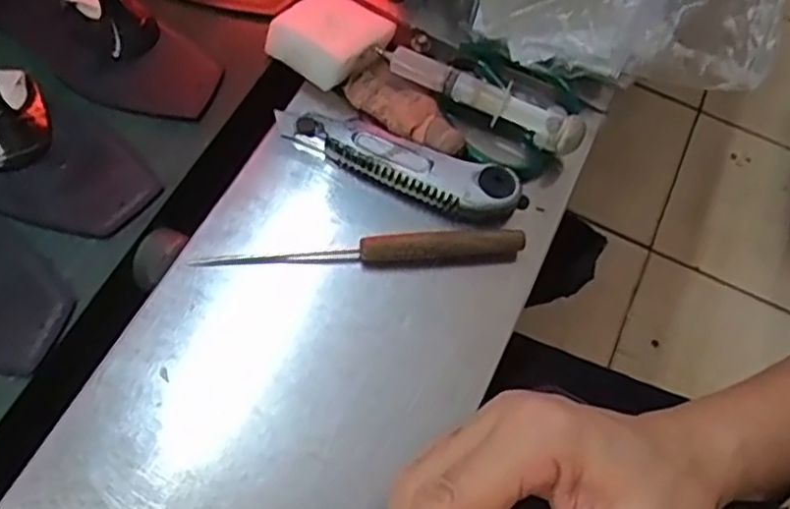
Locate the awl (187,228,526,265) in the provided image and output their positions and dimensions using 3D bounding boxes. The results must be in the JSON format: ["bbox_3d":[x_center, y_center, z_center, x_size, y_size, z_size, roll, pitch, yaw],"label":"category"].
[{"bbox_3d":[-0.018,-0.003,0.419,0.192,0.019,0.023,-4,64,-8],"label":"awl"}]

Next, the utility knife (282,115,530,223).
[{"bbox_3d":[0.007,-0.057,0.450,0.149,0.030,0.038,25,63,7],"label":"utility knife"}]

